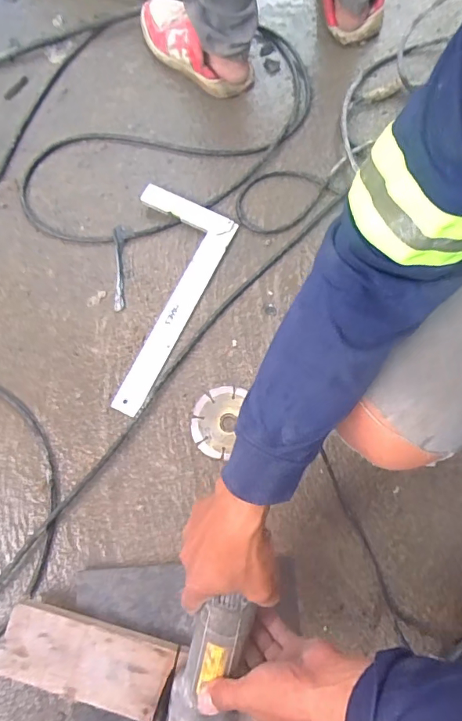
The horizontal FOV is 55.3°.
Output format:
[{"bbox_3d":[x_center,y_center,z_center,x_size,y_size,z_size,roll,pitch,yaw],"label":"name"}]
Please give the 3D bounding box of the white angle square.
[{"bbox_3d":[-0.132,-0.102,0.683,0.154,0.016,0.344,26,76,-1],"label":"white angle square"}]

